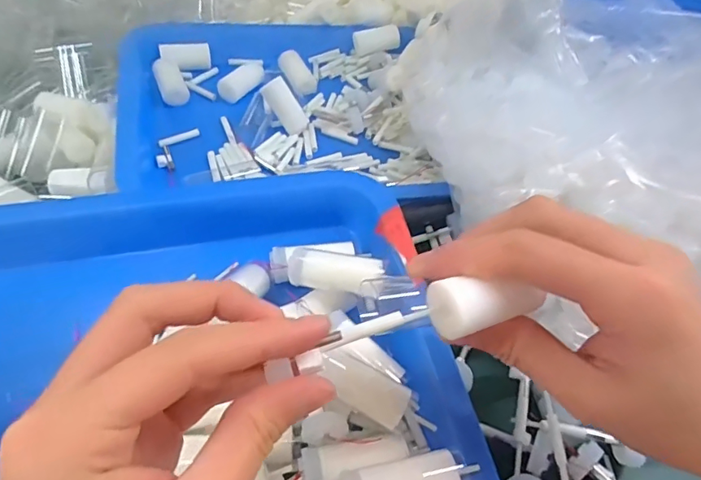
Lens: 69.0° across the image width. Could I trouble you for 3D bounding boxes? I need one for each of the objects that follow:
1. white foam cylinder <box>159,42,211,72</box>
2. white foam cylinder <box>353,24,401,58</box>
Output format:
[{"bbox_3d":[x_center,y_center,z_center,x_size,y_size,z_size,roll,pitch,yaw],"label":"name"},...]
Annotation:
[{"bbox_3d":[-0.137,-0.152,0.428,0.039,0.018,0.019,-12,49,-12],"label":"white foam cylinder"},{"bbox_3d":[0.024,-0.185,0.469,0.041,0.018,0.015,-5,48,-6],"label":"white foam cylinder"}]

